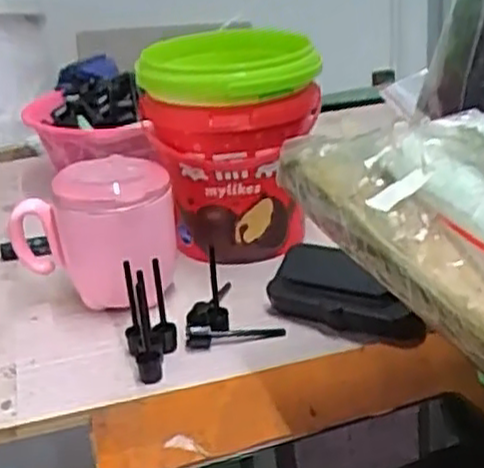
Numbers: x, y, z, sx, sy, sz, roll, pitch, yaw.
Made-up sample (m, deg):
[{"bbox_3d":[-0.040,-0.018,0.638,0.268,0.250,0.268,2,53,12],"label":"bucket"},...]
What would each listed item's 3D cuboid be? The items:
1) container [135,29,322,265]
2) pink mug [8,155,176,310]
[{"bbox_3d":[-0.007,-0.066,0.574,0.126,0.151,0.117,-6,25,-3],"label":"container"},{"bbox_3d":[-0.105,0.003,0.517,0.117,0.096,0.069,-7,25,-4],"label":"pink mug"}]

